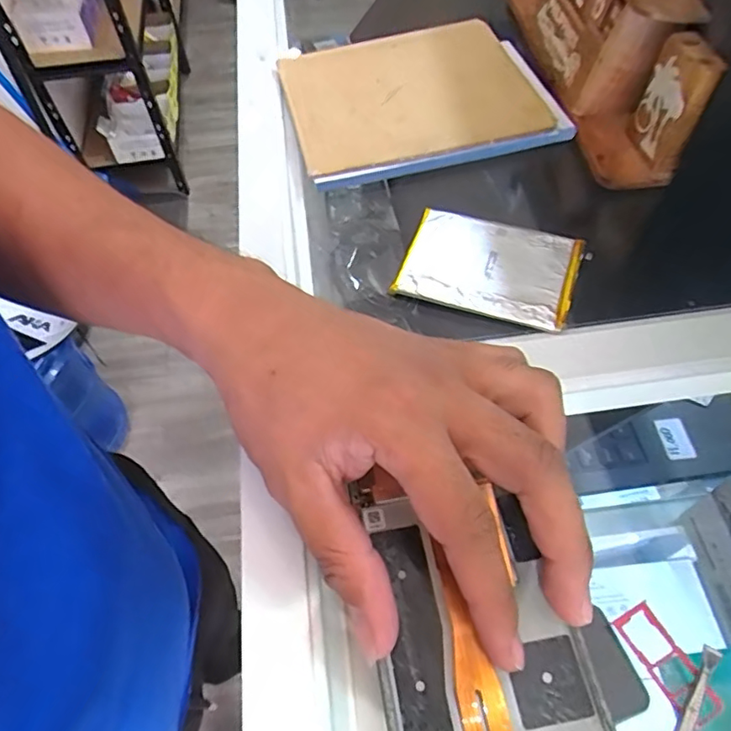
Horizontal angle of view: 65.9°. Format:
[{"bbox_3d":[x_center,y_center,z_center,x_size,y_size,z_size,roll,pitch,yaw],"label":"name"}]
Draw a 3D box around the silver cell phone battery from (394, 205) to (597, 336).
[{"bbox_3d":[0.064,-0.052,0.294,0.086,0.007,0.063,18,59,14],"label":"silver cell phone battery"}]

